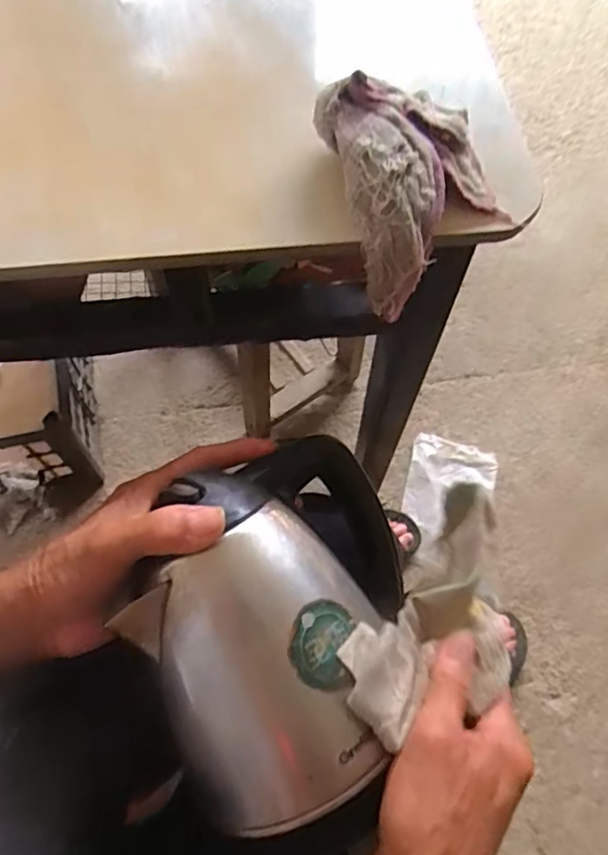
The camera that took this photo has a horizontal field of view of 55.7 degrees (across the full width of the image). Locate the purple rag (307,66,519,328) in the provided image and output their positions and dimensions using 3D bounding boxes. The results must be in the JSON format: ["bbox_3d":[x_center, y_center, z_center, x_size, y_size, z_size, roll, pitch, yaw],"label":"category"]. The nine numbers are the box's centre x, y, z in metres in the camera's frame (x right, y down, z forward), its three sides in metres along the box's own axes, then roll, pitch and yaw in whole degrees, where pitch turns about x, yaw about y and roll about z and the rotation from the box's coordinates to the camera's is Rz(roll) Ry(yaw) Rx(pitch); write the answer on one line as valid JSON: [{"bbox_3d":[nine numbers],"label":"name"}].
[{"bbox_3d":[0.067,-0.149,0.356,0.094,0.069,0.118,-20,67,-10],"label":"purple rag"}]

